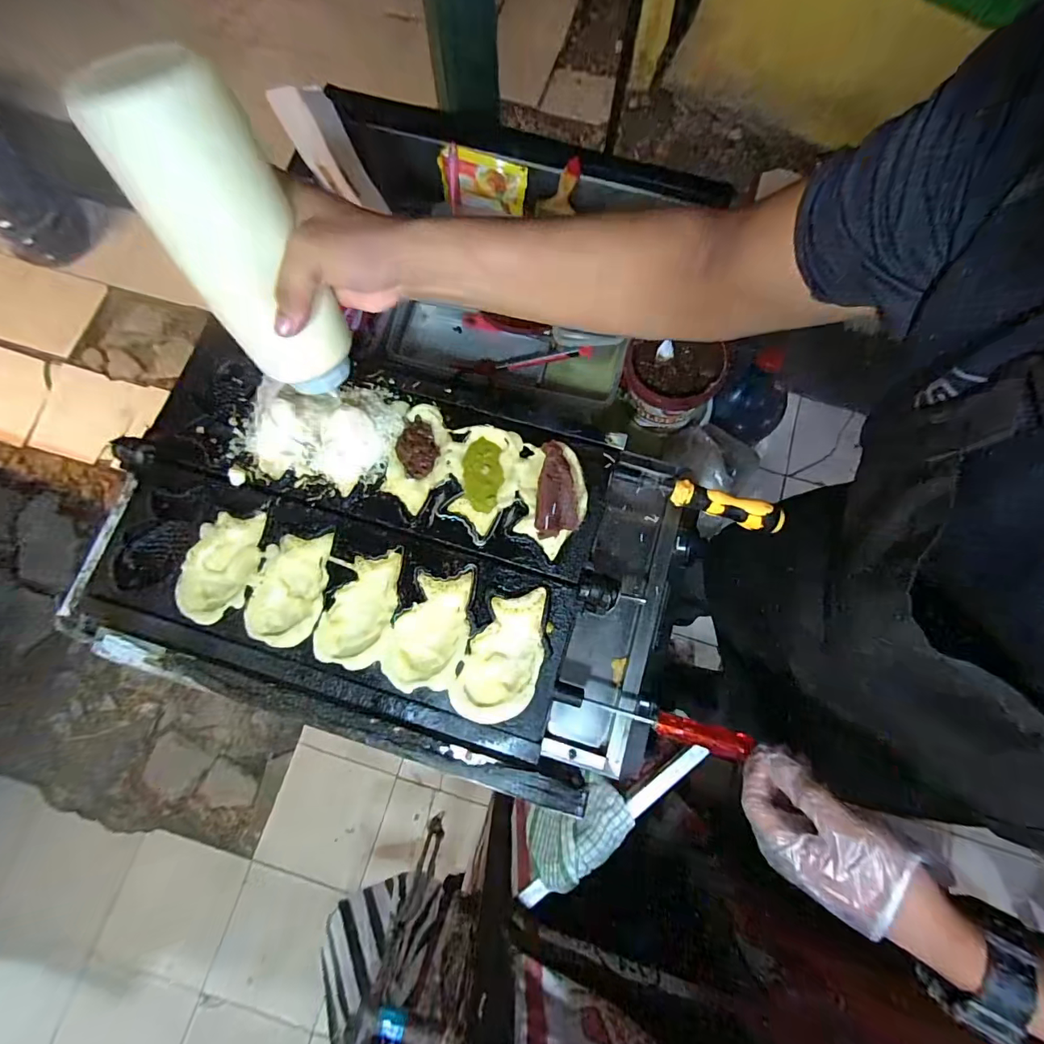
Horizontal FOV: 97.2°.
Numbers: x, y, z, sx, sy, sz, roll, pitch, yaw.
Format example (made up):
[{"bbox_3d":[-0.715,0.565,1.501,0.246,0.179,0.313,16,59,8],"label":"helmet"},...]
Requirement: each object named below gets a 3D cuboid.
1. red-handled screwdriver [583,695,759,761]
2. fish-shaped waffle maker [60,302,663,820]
[{"bbox_3d":[0.145,0.203,0.460,0.159,0.020,0.026,15,77,3],"label":"red-handled screwdriver"},{"bbox_3d":[-0.143,0.034,0.505,0.598,0.084,0.373,17,77,3],"label":"fish-shaped waffle maker"}]

